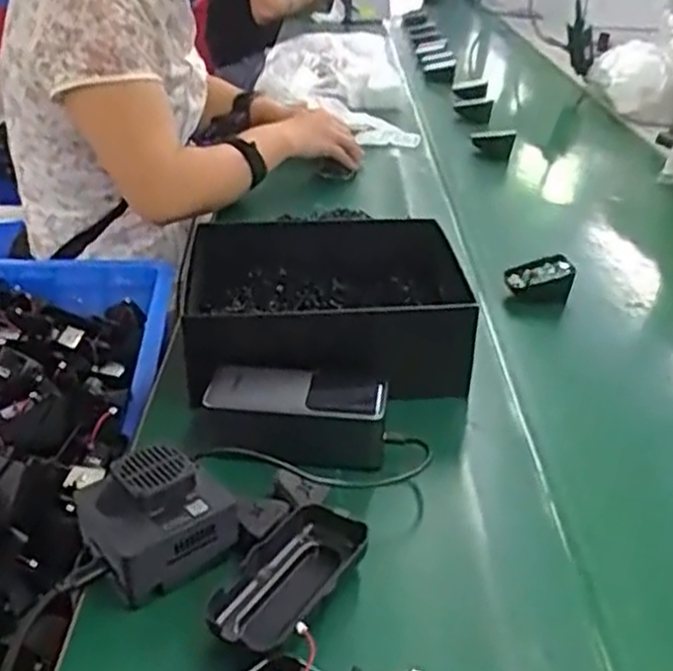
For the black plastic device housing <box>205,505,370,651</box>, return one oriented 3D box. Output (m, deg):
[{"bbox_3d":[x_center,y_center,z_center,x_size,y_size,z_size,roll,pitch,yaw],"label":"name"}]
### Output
[{"bbox_3d":[-0.029,0.149,0.466,0.056,0.033,0.111,18,33,23],"label":"black plastic device housing"}]

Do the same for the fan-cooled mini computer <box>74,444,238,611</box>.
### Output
[{"bbox_3d":[-0.112,0.117,0.486,0.076,0.064,0.073,-22,39,-37],"label":"fan-cooled mini computer"}]

